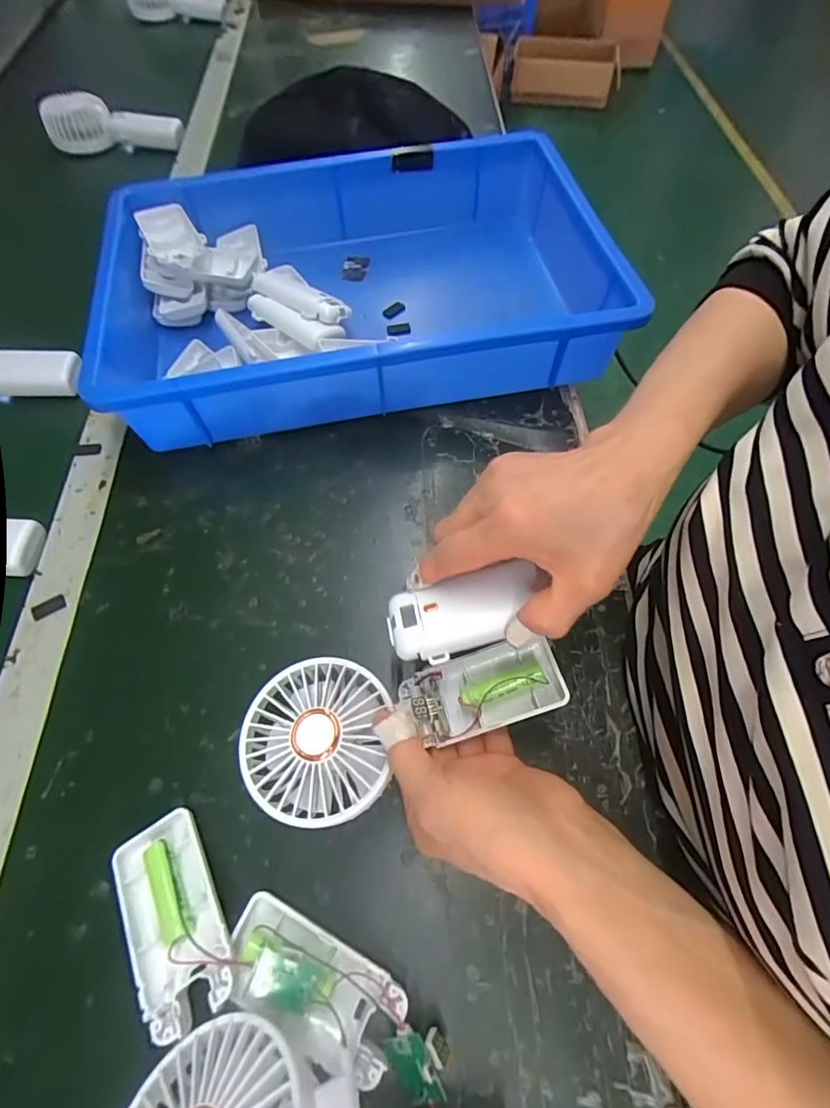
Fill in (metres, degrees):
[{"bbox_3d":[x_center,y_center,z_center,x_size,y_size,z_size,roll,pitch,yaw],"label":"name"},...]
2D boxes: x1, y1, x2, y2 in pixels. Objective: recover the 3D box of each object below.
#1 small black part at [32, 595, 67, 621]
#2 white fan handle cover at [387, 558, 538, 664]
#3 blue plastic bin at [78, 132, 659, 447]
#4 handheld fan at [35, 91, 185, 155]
[{"bbox_3d":[-0.261,0.038,0.351,0.022,0.004,0.013,-30,66,-14],"label":"small black part"},{"bbox_3d":[0.025,0.029,0.267,0.083,0.010,0.042,-23,63,7],"label":"white fan handle cover"},{"bbox_3d":[-0.051,-0.251,0.448,0.409,0.083,0.286,-10,63,-4],"label":"blue plastic bin"},{"bbox_3d":[-0.421,-0.599,0.686,0.190,0.055,0.033,2,63,2],"label":"handheld fan"}]

